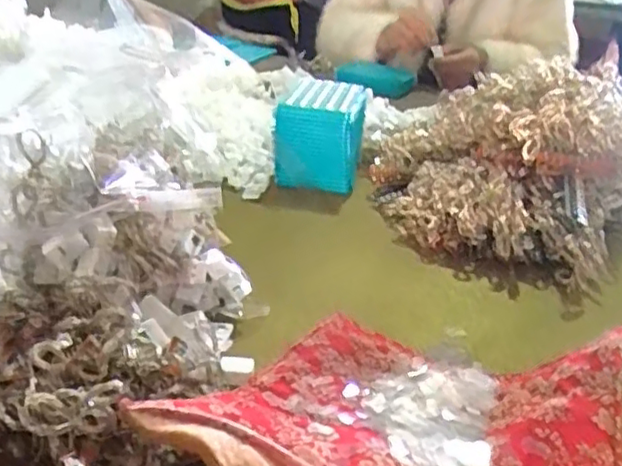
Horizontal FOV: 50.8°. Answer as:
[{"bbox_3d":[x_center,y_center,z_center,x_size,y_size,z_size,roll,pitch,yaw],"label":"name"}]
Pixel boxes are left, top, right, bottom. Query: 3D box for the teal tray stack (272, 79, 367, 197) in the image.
[{"bbox_3d":[0.013,-0.119,0.804,0.096,0.101,0.131,7,29,4],"label":"teal tray stack"}]

